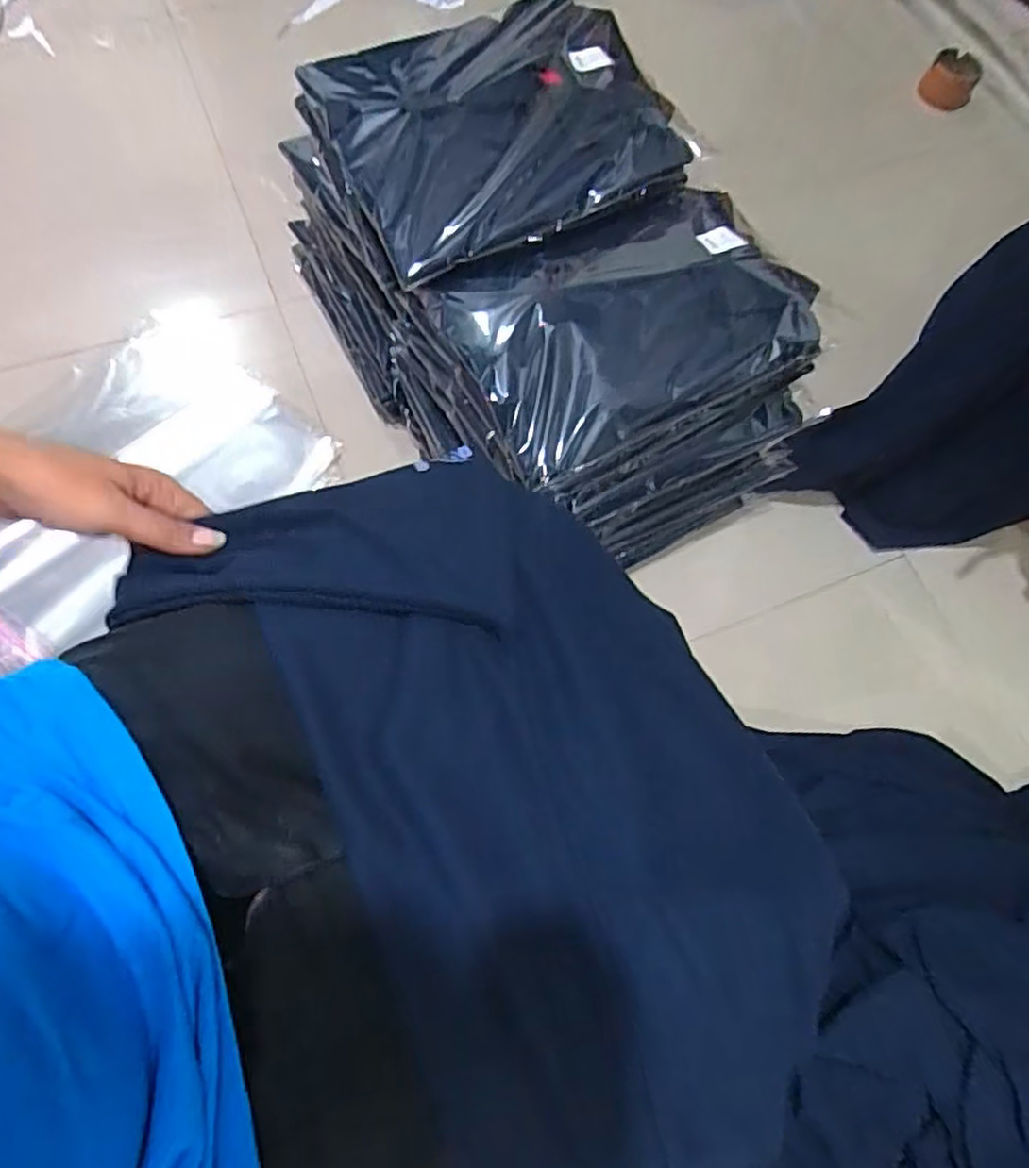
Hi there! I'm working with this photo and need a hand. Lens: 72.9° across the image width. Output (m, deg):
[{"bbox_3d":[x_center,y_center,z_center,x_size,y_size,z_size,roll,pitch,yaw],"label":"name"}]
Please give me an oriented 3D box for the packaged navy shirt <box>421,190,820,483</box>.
[{"bbox_3d":[0.100,-0.250,0.641,0.305,0.040,0.223,-26,71,-5],"label":"packaged navy shirt"}]

